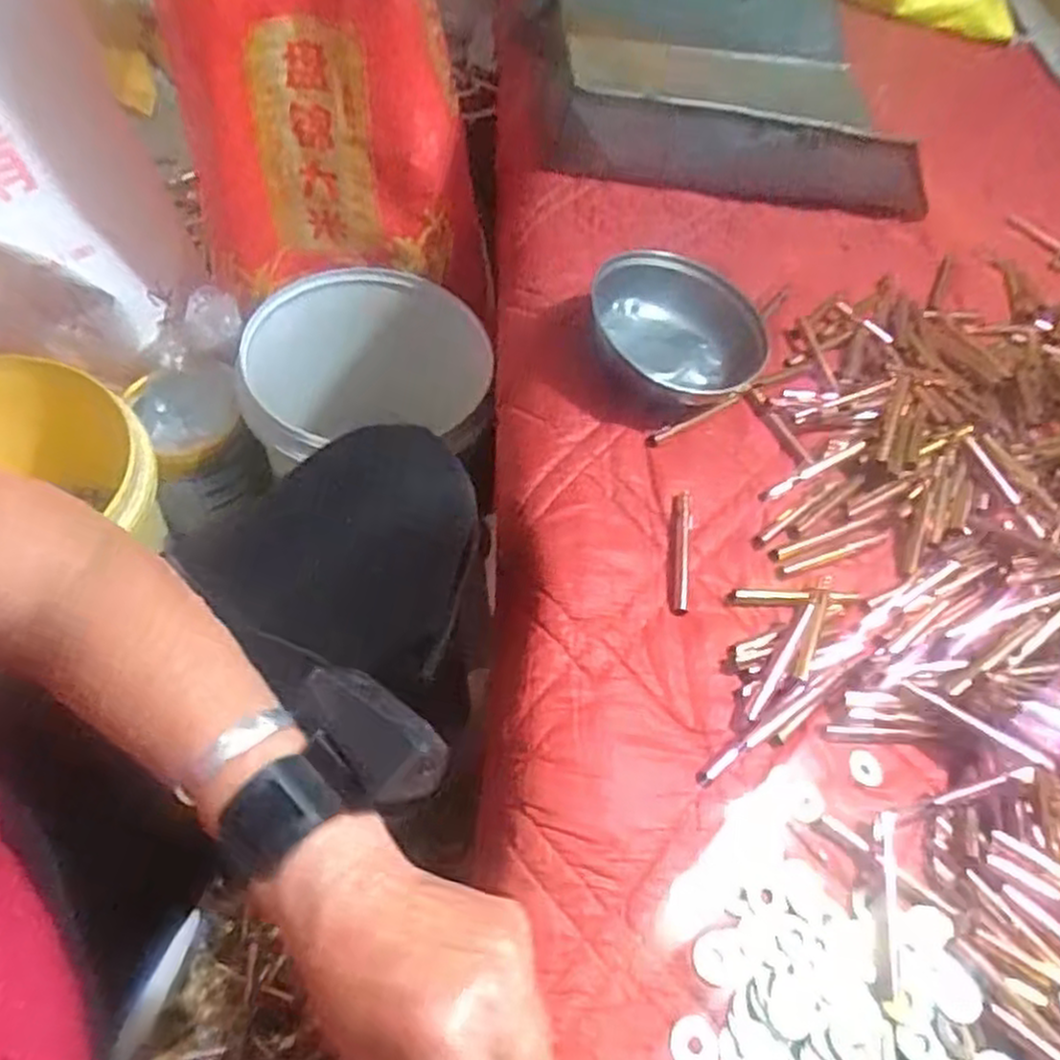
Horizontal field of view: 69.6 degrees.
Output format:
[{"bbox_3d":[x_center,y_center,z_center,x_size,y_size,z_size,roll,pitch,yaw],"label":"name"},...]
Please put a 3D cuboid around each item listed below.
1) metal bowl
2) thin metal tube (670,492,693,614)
[{"bbox_3d":[0.114,-0.154,0.598,0.131,0.053,0.164,14,56,-1],"label":"metal bowl"},{"bbox_3d":[0.102,0.016,0.511,0.013,0.014,0.092,10,56,-4],"label":"thin metal tube"}]

